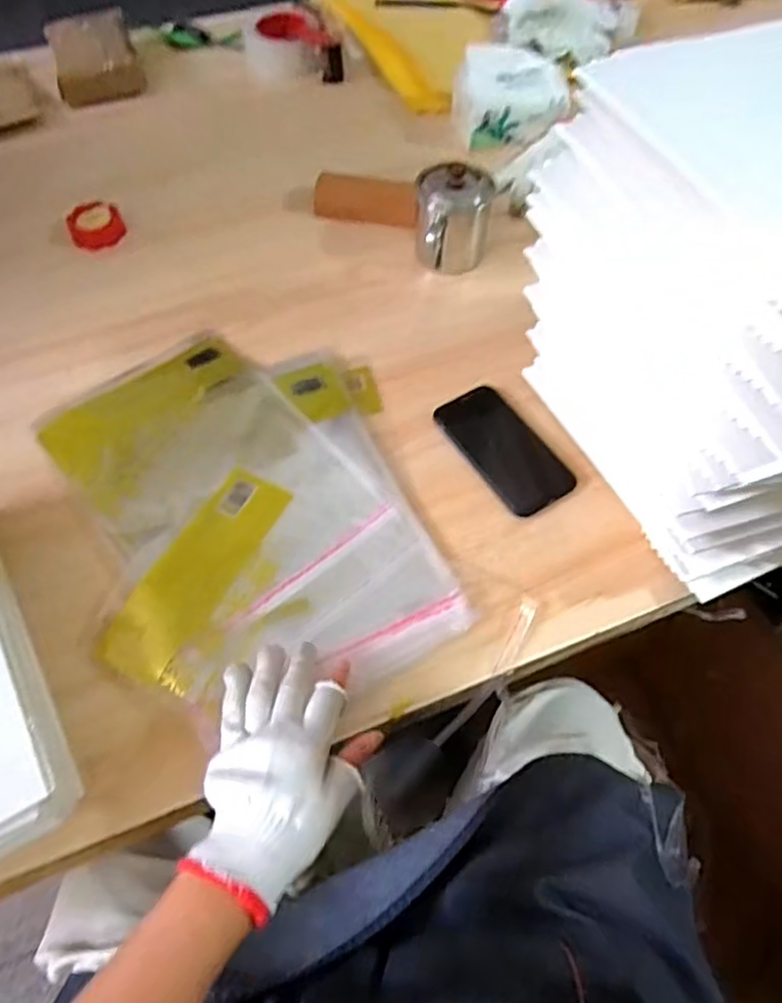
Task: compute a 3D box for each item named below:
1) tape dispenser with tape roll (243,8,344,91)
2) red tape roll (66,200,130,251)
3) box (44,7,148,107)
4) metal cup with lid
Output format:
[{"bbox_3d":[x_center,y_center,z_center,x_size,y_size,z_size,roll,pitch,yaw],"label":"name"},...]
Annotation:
[{"bbox_3d":[-0.149,-0.692,0.986,0.149,0.053,0.111,-3,59,-2],"label":"tape dispenser with tape roll"},{"bbox_3d":[-0.367,-0.347,0.809,0.066,0.021,0.067,1,61,-1],"label":"red tape roll"},{"bbox_3d":[-0.431,-0.643,0.947,0.120,0.067,0.116,-20,61,-12],"label":"box"},{"bbox_3d":[0.074,-0.326,0.748,0.089,0.095,0.088,-9,62,-6],"label":"metal cup with lid"}]

